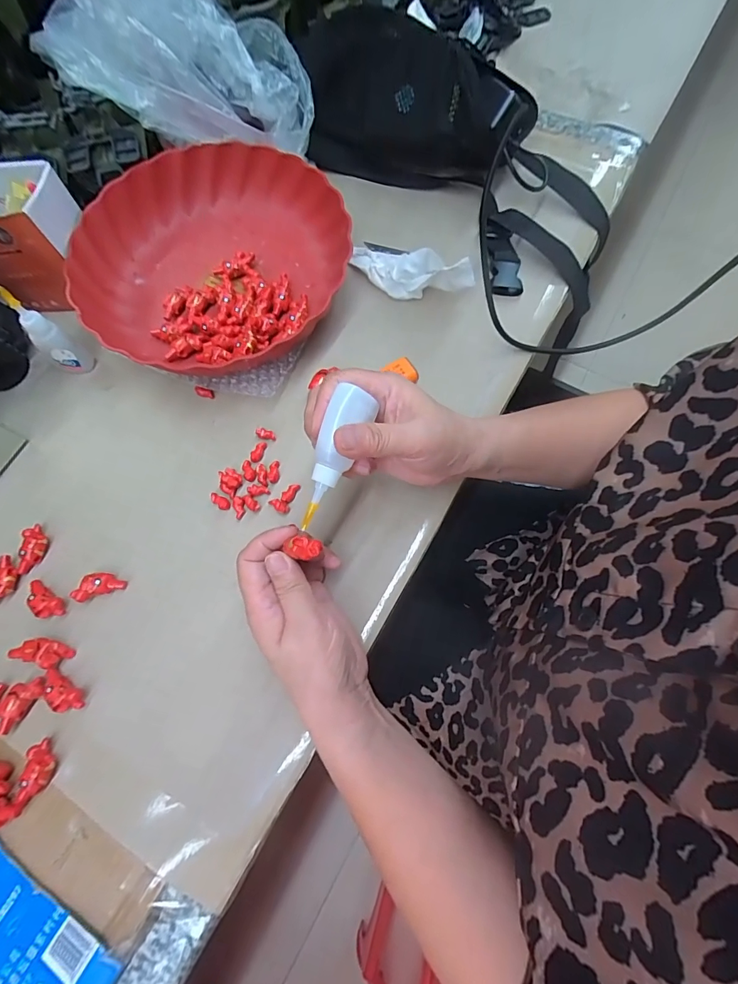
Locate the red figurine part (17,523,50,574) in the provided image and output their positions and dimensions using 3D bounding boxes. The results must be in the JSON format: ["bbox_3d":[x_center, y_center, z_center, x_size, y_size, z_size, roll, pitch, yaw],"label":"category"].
[{"bbox_3d":[-0.266,0.045,0.331,0.017,0.013,0.038,6,71,7],"label":"red figurine part"}]

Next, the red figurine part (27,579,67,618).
[{"bbox_3d":[-0.247,0.082,0.316,0.038,0.009,0.016,29,75,14],"label":"red figurine part"}]

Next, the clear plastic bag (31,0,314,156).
[{"bbox_3d":[-0.176,-0.391,0.371,0.231,0.095,0.111,-3,70,4],"label":"clear plastic bag"}]

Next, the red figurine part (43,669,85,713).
[{"bbox_3d":[-0.217,0.141,0.295,0.037,0.012,0.015,30,75,14],"label":"red figurine part"}]

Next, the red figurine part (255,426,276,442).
[{"bbox_3d":[-0.088,-0.050,0.359,0.018,0.005,0.011,9,71,8],"label":"red figurine part"}]

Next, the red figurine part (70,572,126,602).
[{"bbox_3d":[-0.209,0.071,0.321,0.036,0.012,0.018,-20,70,-3],"label":"red figurine part"}]

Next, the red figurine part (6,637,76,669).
[{"bbox_3d":[-0.239,0.116,0.304,0.041,0.013,0.018,14,72,10],"label":"red figurine part"}]

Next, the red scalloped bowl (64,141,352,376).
[{"bbox_3d":[-0.143,-0.218,0.390,0.230,0.047,0.225,-1,70,4],"label":"red scalloped bowl"}]

